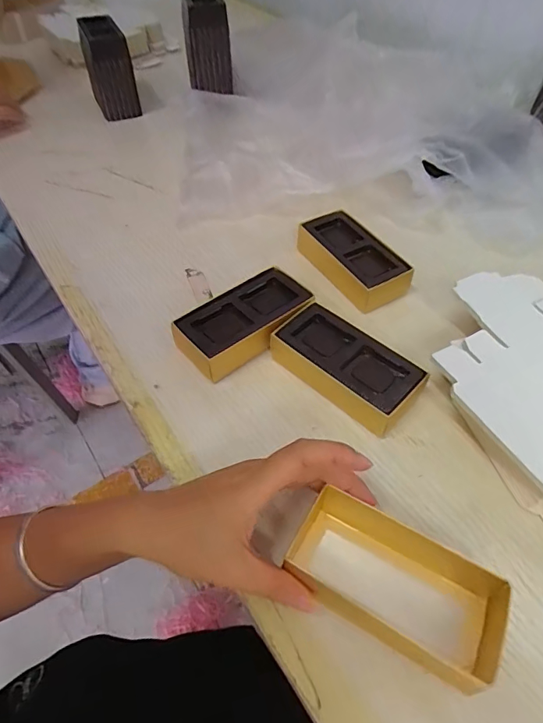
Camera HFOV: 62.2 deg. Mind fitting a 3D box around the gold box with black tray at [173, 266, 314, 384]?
[{"bbox_3d":[-0.022,-0.030,0.390,0.123,0.036,0.065,-35,60,-25],"label":"gold box with black tray"}]

